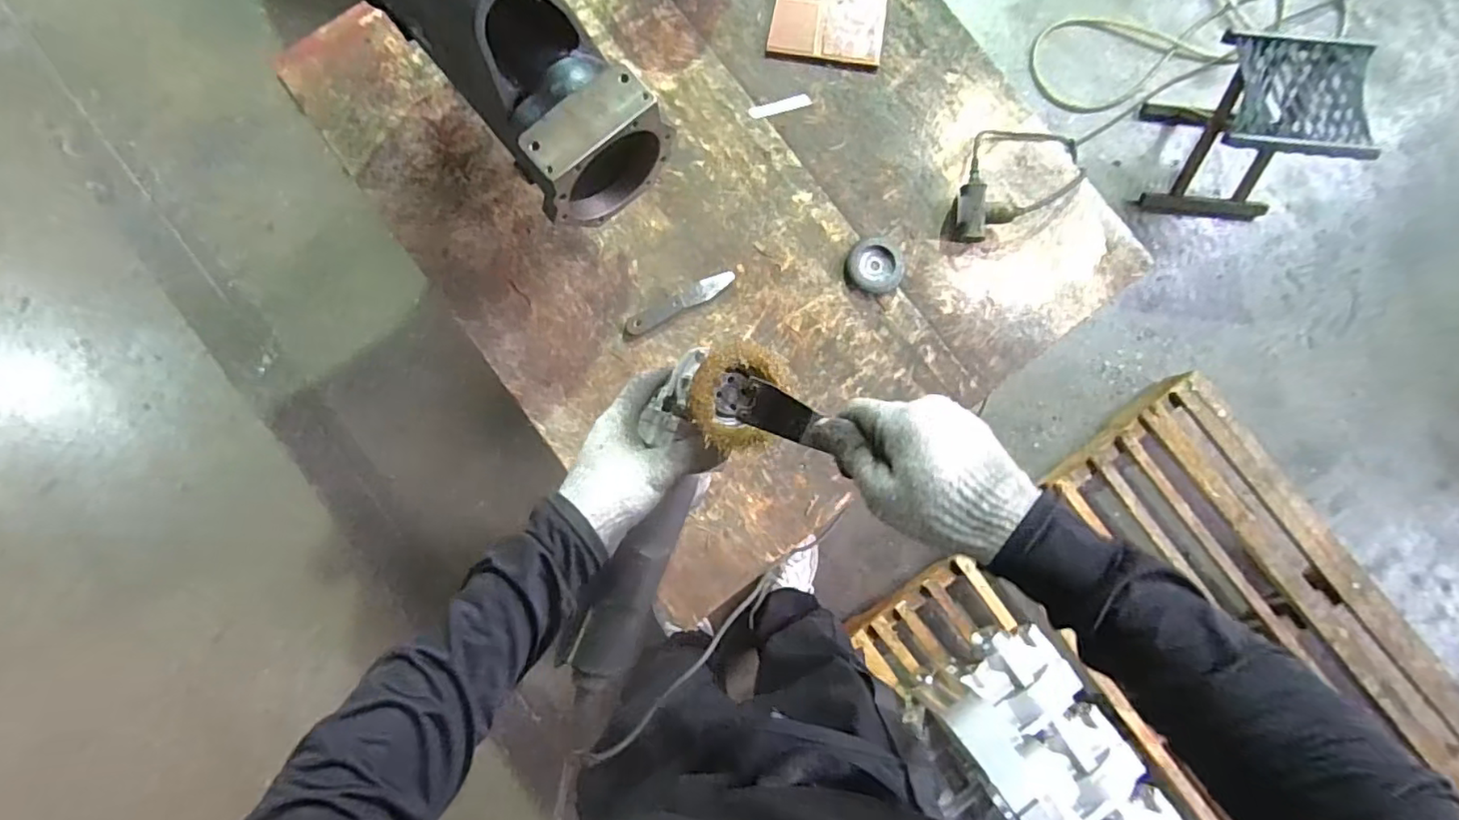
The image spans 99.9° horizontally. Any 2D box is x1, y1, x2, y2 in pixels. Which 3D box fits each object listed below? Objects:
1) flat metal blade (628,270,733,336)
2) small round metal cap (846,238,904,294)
[{"bbox_3d":[-0.074,-0.164,0.930,0.177,0.005,0.029,-28,87,-1],"label":"flat metal blade"},{"bbox_3d":[0.226,-0.224,0.951,0.082,0.018,0.082,0,84,-2],"label":"small round metal cap"}]

